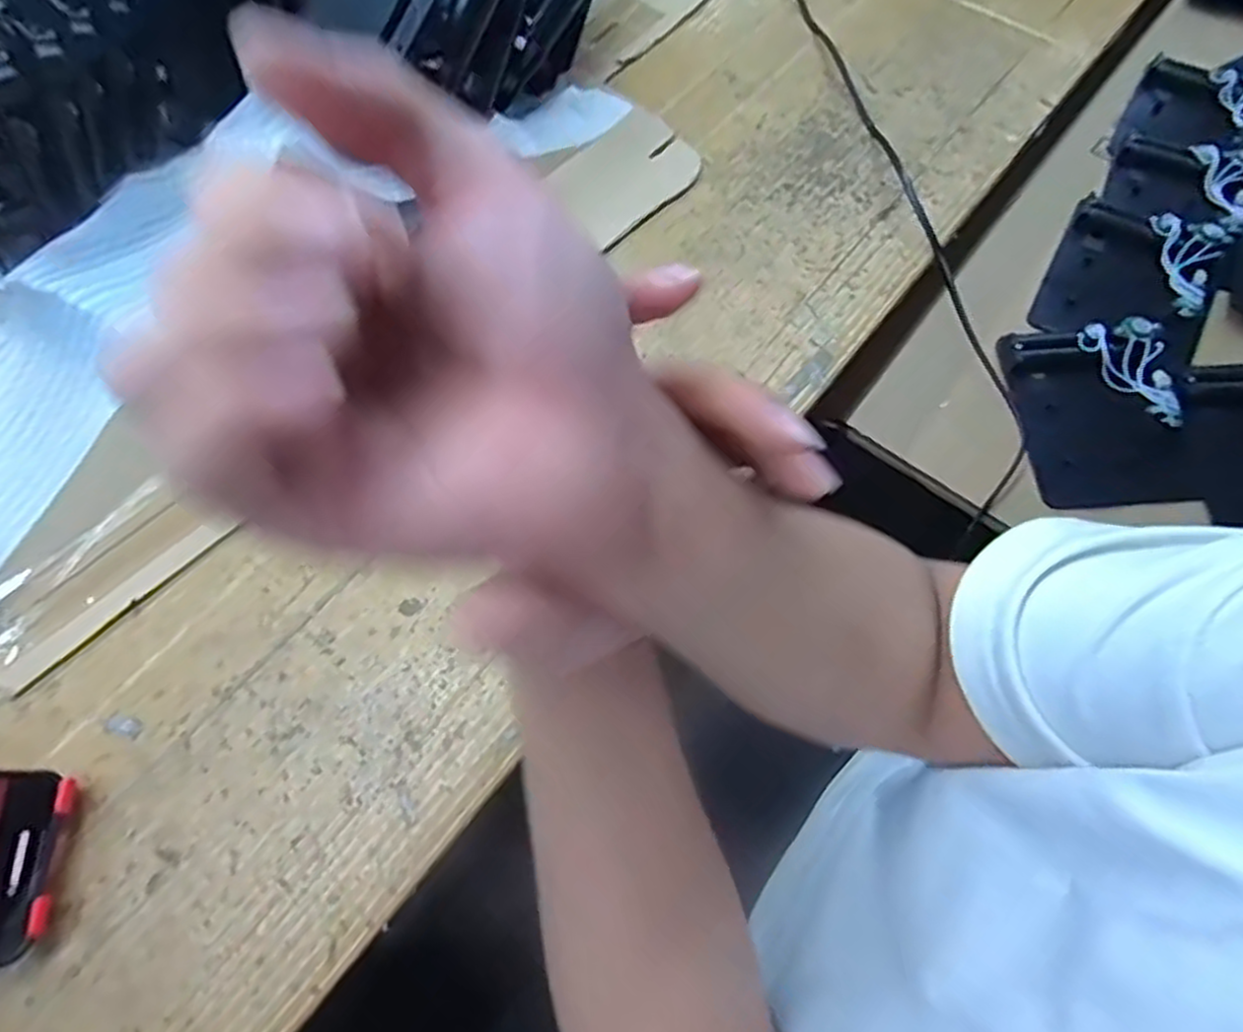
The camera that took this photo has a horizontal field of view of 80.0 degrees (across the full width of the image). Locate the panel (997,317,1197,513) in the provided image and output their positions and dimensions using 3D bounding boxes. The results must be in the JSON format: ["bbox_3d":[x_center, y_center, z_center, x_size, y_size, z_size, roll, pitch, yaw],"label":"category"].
[{"bbox_3d":[0.317,-0.069,0.489,0.109,0.023,0.129,-1,65,-1],"label":"panel"}]

